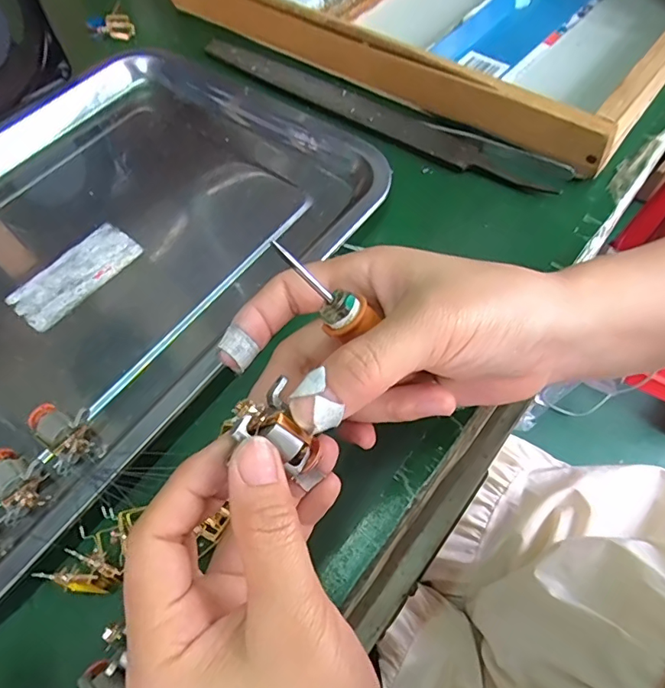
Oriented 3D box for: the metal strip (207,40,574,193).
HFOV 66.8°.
[{"bbox_3d":[0.023,-0.172,0.375,0.301,0.011,0.031,30,69,19],"label":"metal strip"}]

